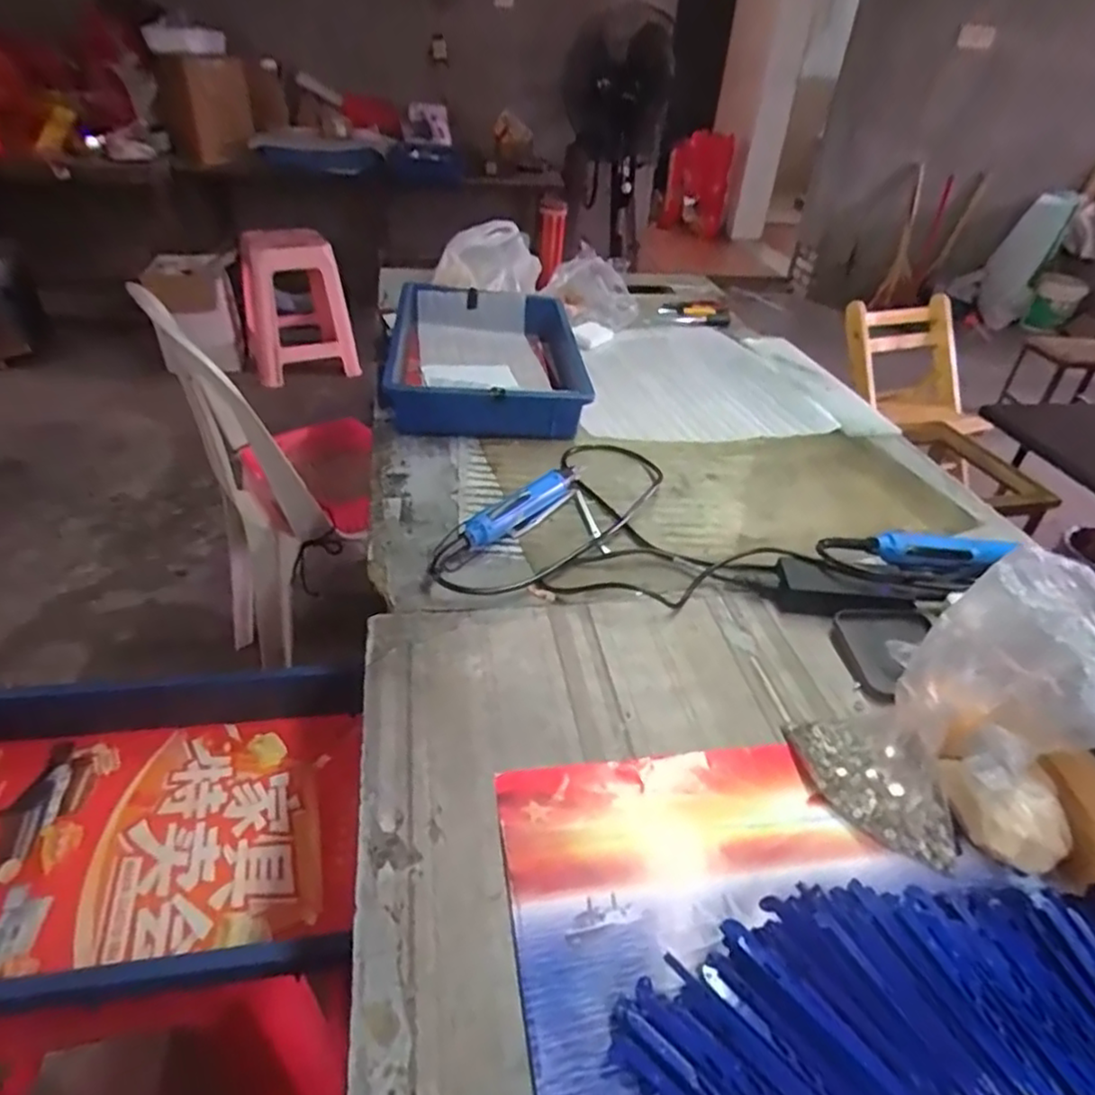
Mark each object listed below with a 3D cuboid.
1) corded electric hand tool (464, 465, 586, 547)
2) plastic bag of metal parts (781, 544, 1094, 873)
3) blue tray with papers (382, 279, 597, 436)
[{"bbox_3d":[-0.016,-0.056,0.813,0.032,0.042,0.220,27,41,27],"label":"corded electric hand tool"},{"bbox_3d":[0.298,0.123,0.482,0.084,0.235,0.112,26,32,-16],"label":"plastic bag of metal parts"},{"bbox_3d":[-0.104,-0.317,1.114,0.280,0.091,0.449,-1,37,-7],"label":"blue tray with papers"}]

